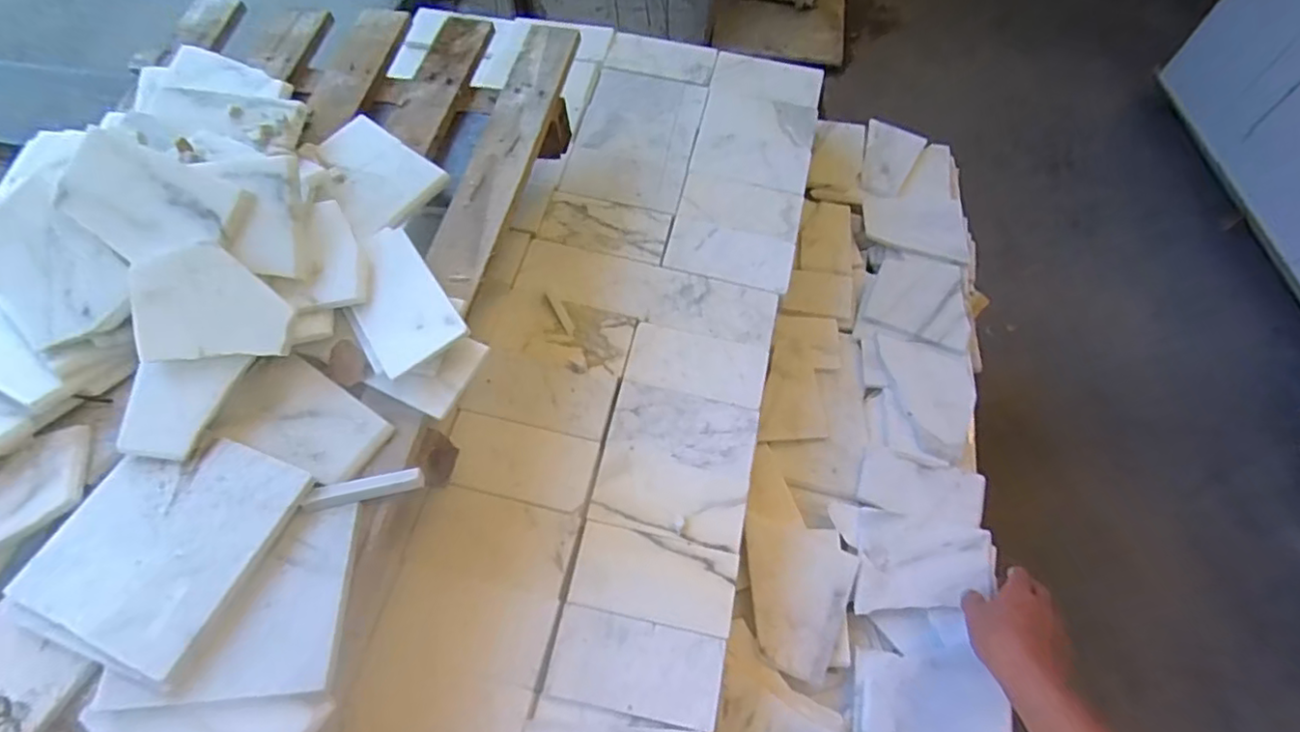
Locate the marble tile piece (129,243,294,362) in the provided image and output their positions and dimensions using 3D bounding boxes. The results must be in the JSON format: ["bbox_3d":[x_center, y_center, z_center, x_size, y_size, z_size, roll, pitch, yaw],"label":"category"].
[{"bbox_3d":[-0.330,-0.047,0.467,0.106,0.013,0.082,-3,98,-8],"label":"marble tile piece"}]

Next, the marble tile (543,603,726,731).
[{"bbox_3d":[-0.011,0.262,0.545,0.145,0.012,0.073,11,65,6],"label":"marble tile"}]

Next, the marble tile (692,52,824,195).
[{"bbox_3d":[0.148,-0.336,0.843,0.149,0.013,0.235,12,66,6],"label":"marble tile"}]

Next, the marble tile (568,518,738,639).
[{"bbox_3d":[0.005,0.196,0.578,0.146,0.010,0.075,11,65,6],"label":"marble tile"}]

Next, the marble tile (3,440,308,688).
[{"bbox_3d":[-0.346,0.119,0.441,0.146,0.011,0.147,18,60,12],"label":"marble tile"}]

